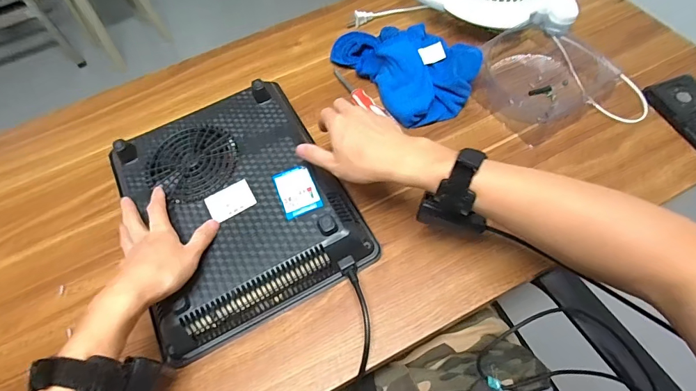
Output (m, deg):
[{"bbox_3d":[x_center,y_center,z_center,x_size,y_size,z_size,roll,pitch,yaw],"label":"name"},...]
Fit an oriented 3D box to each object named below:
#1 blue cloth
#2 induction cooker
[{"bbox_3d":[0.091,-0.211,0.613,0.136,0.072,0.217,-33,62,-14],"label":"blue cloth"},{"bbox_3d":[-0.151,0.003,0.515,0.264,0.053,0.314,-26,61,-11],"label":"induction cooker"}]

